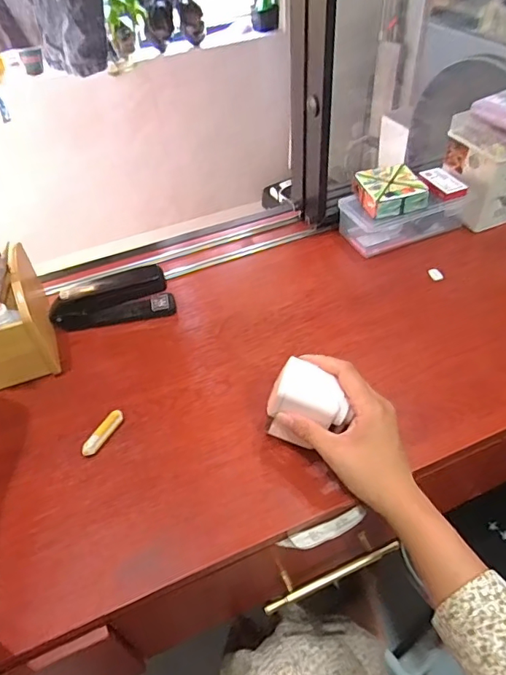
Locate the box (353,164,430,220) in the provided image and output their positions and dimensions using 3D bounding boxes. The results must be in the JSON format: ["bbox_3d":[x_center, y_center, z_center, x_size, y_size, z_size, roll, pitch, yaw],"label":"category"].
[{"bbox_3d":[0.199,-0.214,0.710,0.087,0.032,0.085,-13,47,-8],"label":"box"}]

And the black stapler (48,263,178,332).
[{"bbox_3d":[-0.184,-0.049,0.635,0.151,0.065,0.033,-14,47,-9],"label":"black stapler"}]

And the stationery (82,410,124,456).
[{"bbox_3d":[-0.161,0.104,0.522,0.017,0.014,0.057,20,51,22],"label":"stationery"}]

